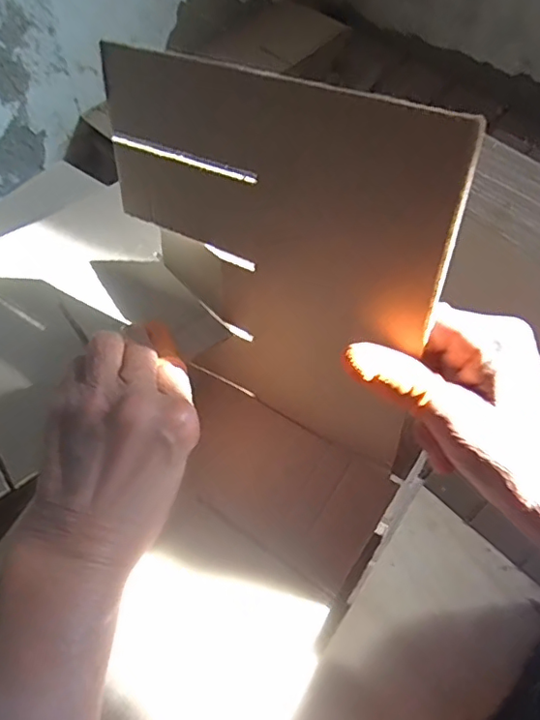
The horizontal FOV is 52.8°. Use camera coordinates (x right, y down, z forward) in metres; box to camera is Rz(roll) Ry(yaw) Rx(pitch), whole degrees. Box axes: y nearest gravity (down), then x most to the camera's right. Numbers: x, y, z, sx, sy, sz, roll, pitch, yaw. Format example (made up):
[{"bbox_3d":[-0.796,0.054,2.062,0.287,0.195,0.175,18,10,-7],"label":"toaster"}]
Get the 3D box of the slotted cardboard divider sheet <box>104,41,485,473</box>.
[{"bbox_3d":[-0.005,-0.050,0.293,0.193,0.191,0.008,27,46,26],"label":"slotted cardboard divider sheet"}]

